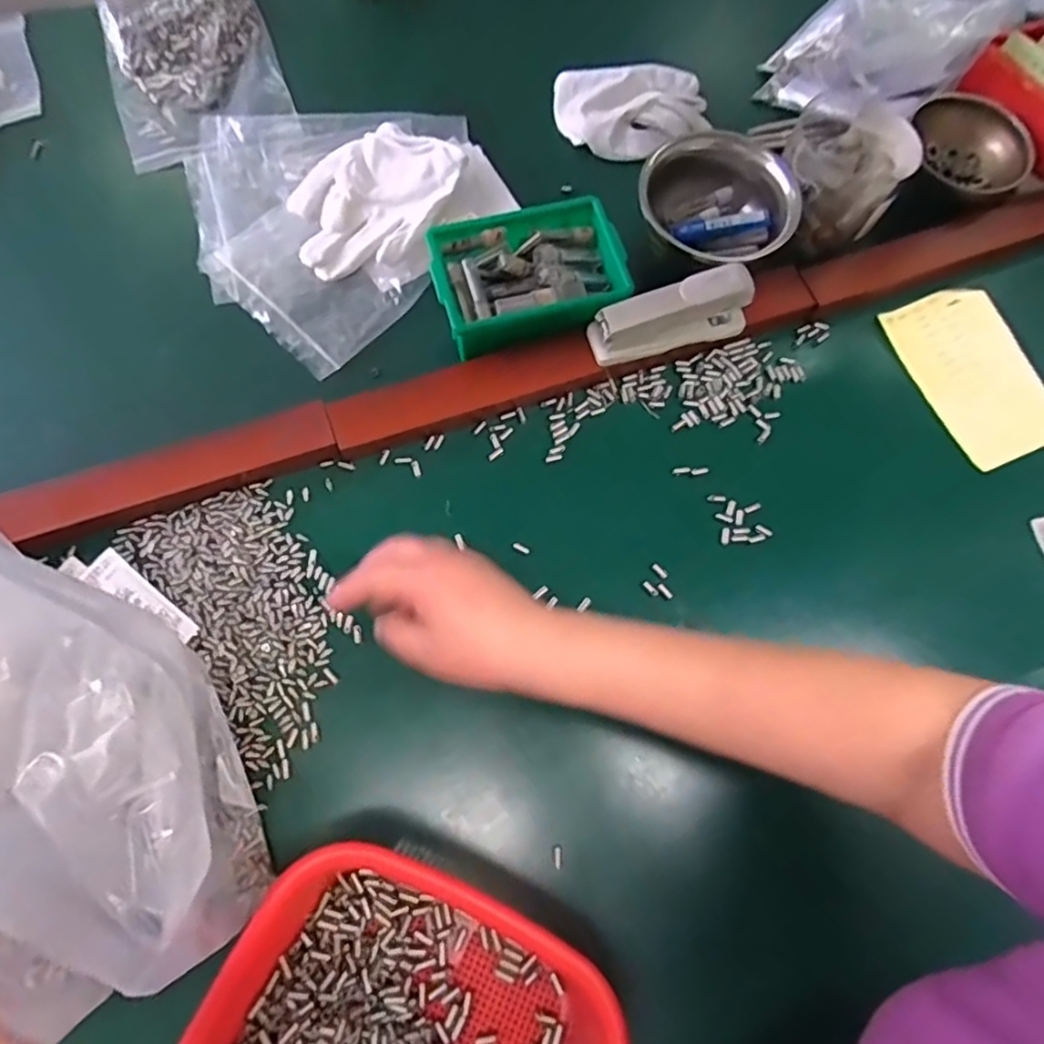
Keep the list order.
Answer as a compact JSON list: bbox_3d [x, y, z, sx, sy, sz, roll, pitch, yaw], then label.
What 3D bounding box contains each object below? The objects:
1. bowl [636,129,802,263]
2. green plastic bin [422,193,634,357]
[{"bbox_3d":[0.157,-0.259,0.512,0.122,0.057,0.112,-33,77,-13],"label":"bowl"},{"bbox_3d":[0.005,-0.194,0.512,0.150,0.050,0.107,-18,74,-8],"label":"green plastic bin"}]

